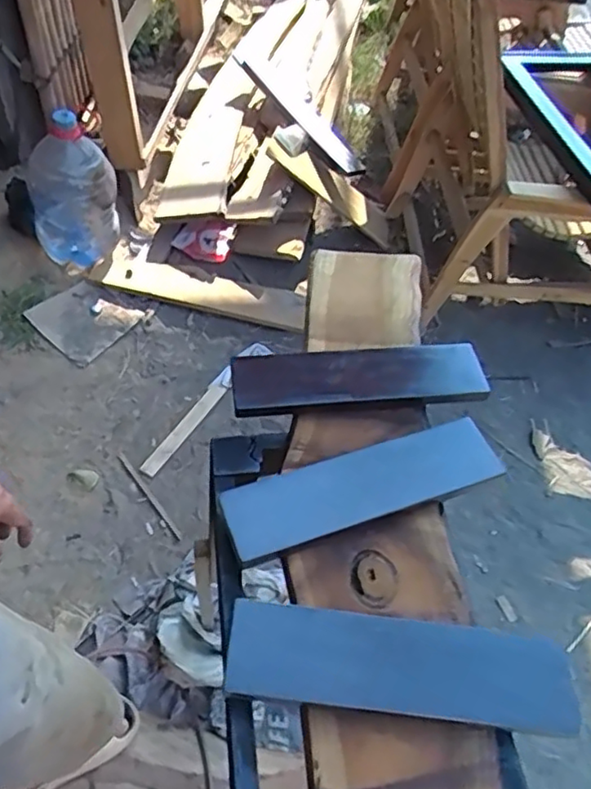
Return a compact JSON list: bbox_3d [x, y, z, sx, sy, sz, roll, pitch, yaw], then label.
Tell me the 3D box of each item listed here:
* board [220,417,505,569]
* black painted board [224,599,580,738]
[{"bbox_3d":[0.069,0.094,0.652,0.286,0.023,0.084,-13,54,-16],"label":"board"},{"bbox_3d":[0.089,0.236,0.541,0.292,0.023,0.076,8,51,1],"label":"black painted board"}]

